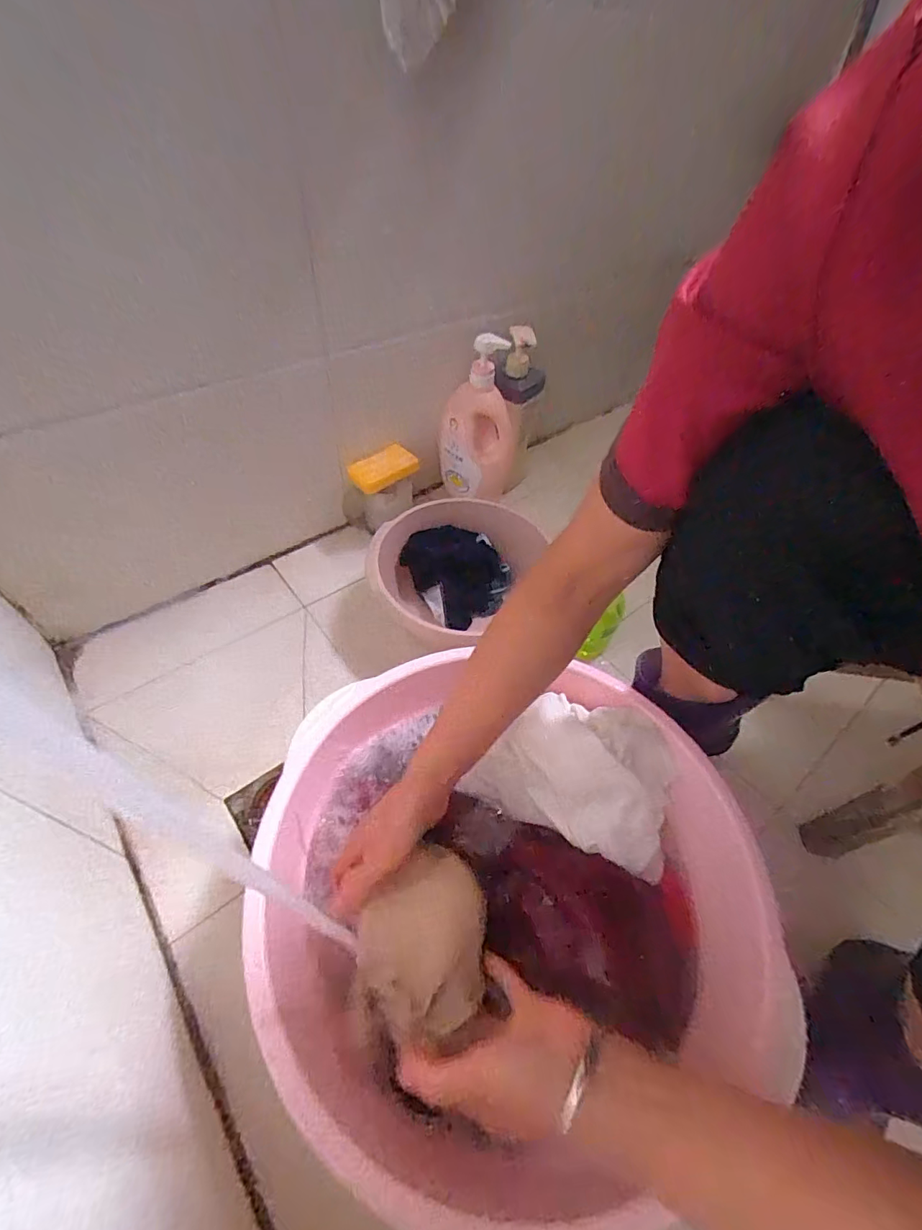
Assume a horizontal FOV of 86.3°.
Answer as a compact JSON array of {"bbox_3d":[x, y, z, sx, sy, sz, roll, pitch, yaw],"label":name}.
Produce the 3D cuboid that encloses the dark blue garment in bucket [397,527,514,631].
[{"bbox_3d":[-0.008,-0.062,0.754,0.142,0.107,0.106,29,54,18],"label":"dark blue garment in bucket"}]

